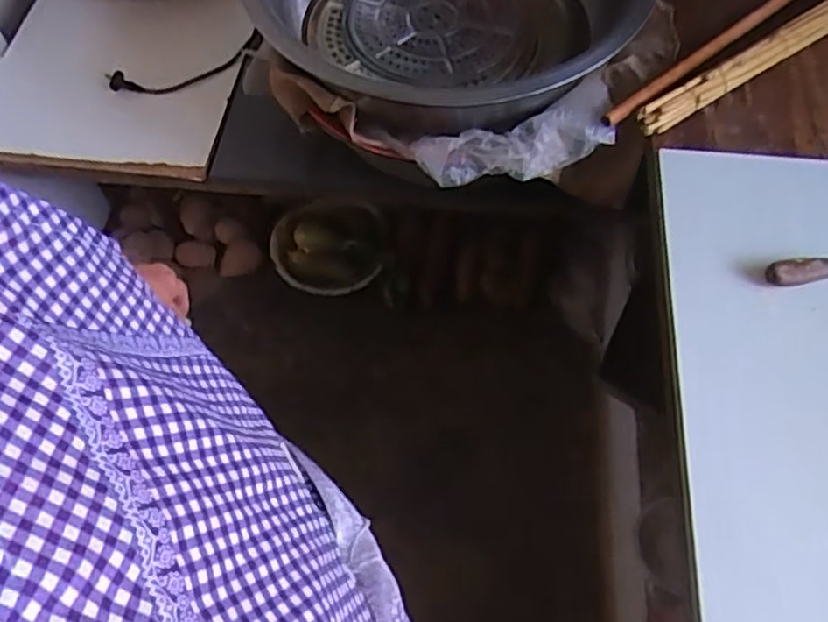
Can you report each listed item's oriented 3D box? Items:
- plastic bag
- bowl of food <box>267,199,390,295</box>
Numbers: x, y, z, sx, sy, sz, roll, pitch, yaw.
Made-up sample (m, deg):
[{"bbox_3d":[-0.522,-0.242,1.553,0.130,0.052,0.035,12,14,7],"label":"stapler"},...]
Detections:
[{"bbox_3d":[0.129,-0.216,0.834,0.262,0.047,0.100,-15,61,-7],"label":"plastic bag"},{"bbox_3d":[-0.192,-0.146,1.503,0.277,0.090,0.199,8,61,6],"label":"bowl of food"}]

